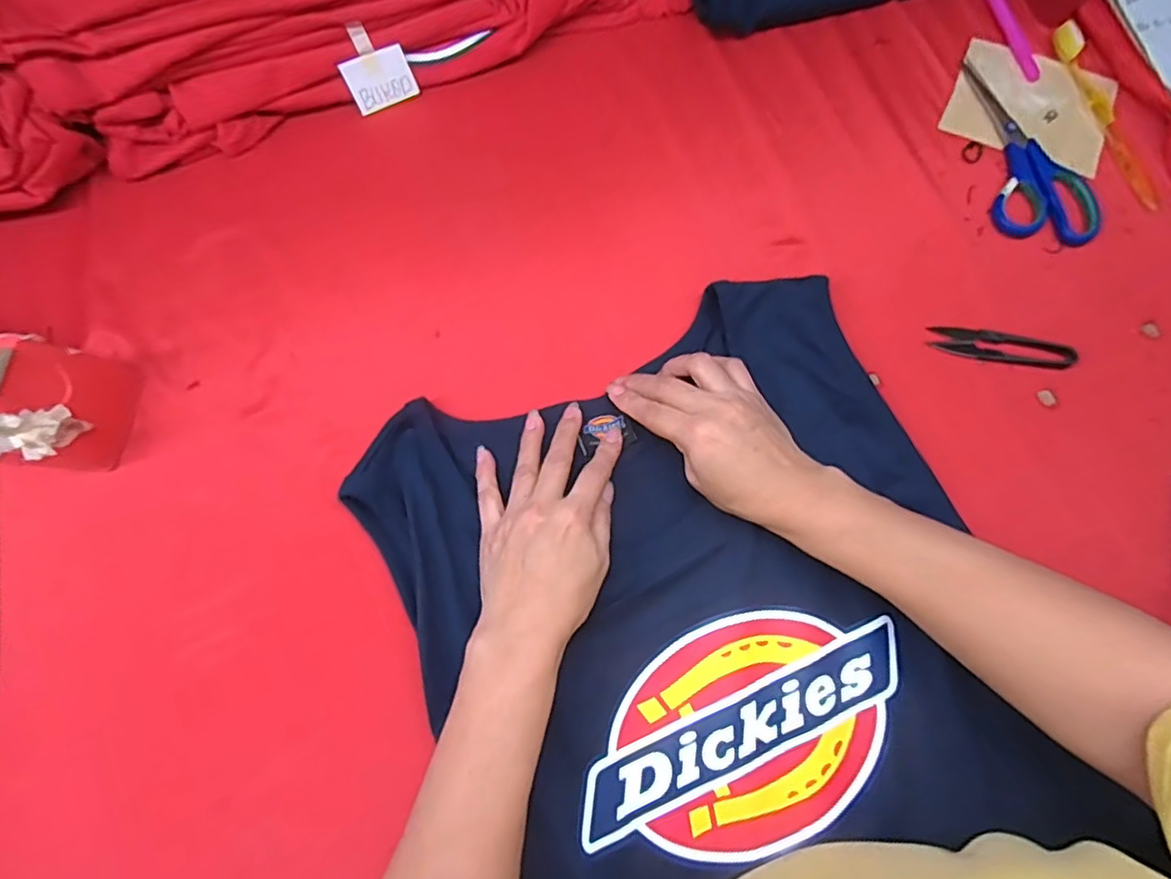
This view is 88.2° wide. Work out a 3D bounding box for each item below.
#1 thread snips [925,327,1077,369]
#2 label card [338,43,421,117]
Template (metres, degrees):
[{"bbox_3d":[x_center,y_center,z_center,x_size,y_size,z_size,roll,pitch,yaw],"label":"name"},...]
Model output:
[{"bbox_3d":[0.309,-0.069,0.446,0.100,0.011,0.026,8,74,3],"label":"thread snips"},{"bbox_3d":[-0.173,-0.304,0.511,0.054,0.041,0.004,-21,51,0],"label":"label card"}]

